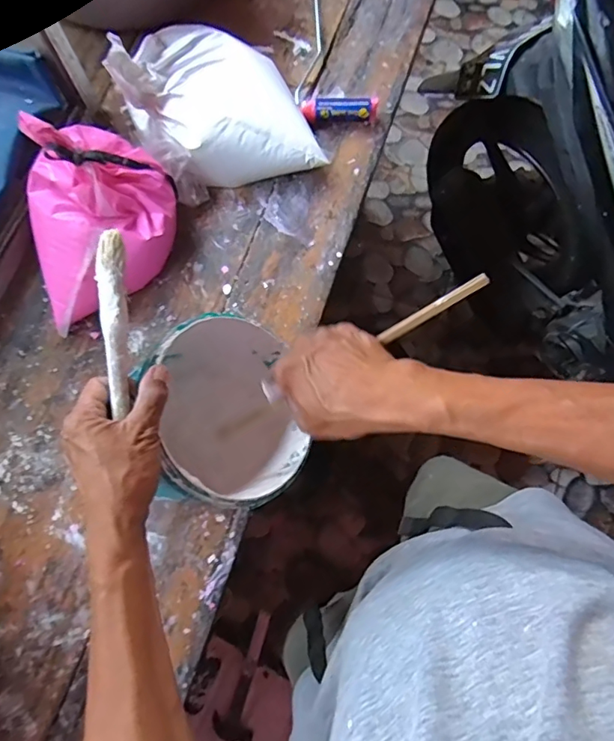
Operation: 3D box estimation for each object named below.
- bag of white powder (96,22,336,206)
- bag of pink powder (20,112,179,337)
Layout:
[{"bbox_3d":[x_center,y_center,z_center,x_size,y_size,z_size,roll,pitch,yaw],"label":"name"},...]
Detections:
[{"bbox_3d":[-0.125,-0.351,0.662,0.208,0.114,0.260,-25,78,-7],"label":"bag of white powder"},{"bbox_3d":[-0.265,-0.180,0.602,0.171,0.145,0.224,37,78,8],"label":"bag of pink powder"}]

